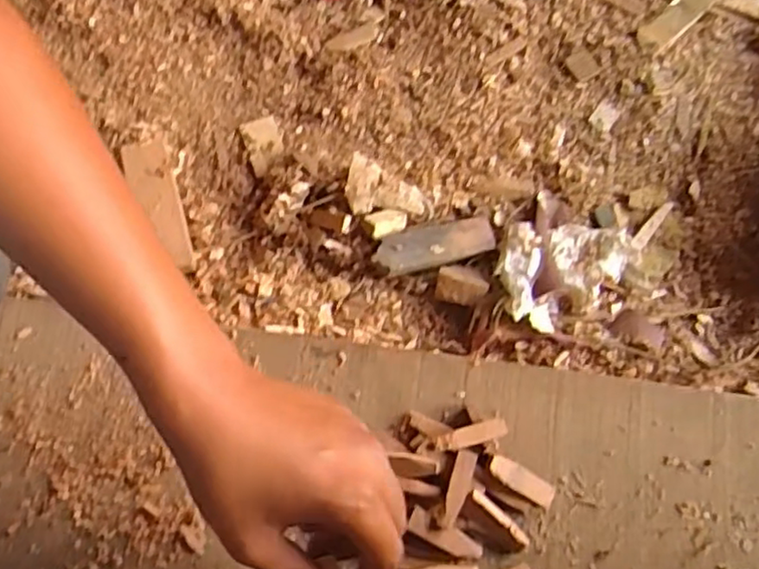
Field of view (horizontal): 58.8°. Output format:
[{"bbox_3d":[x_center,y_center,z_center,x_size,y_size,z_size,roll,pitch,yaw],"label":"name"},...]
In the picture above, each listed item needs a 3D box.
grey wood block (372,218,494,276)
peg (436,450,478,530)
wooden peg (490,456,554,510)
[{"bbox_3d":[0.040,-0.028,0.496,0.088,0.023,0.028,-16,75,-6],"label":"grey wood block"},{"bbox_3d":[0.048,0.124,0.408,0.013,0.006,0.048,19,74,4],"label":"peg"},{"bbox_3d":[0.089,0.123,0.419,0.048,0.009,0.016,34,75,-10],"label":"wooden peg"}]

